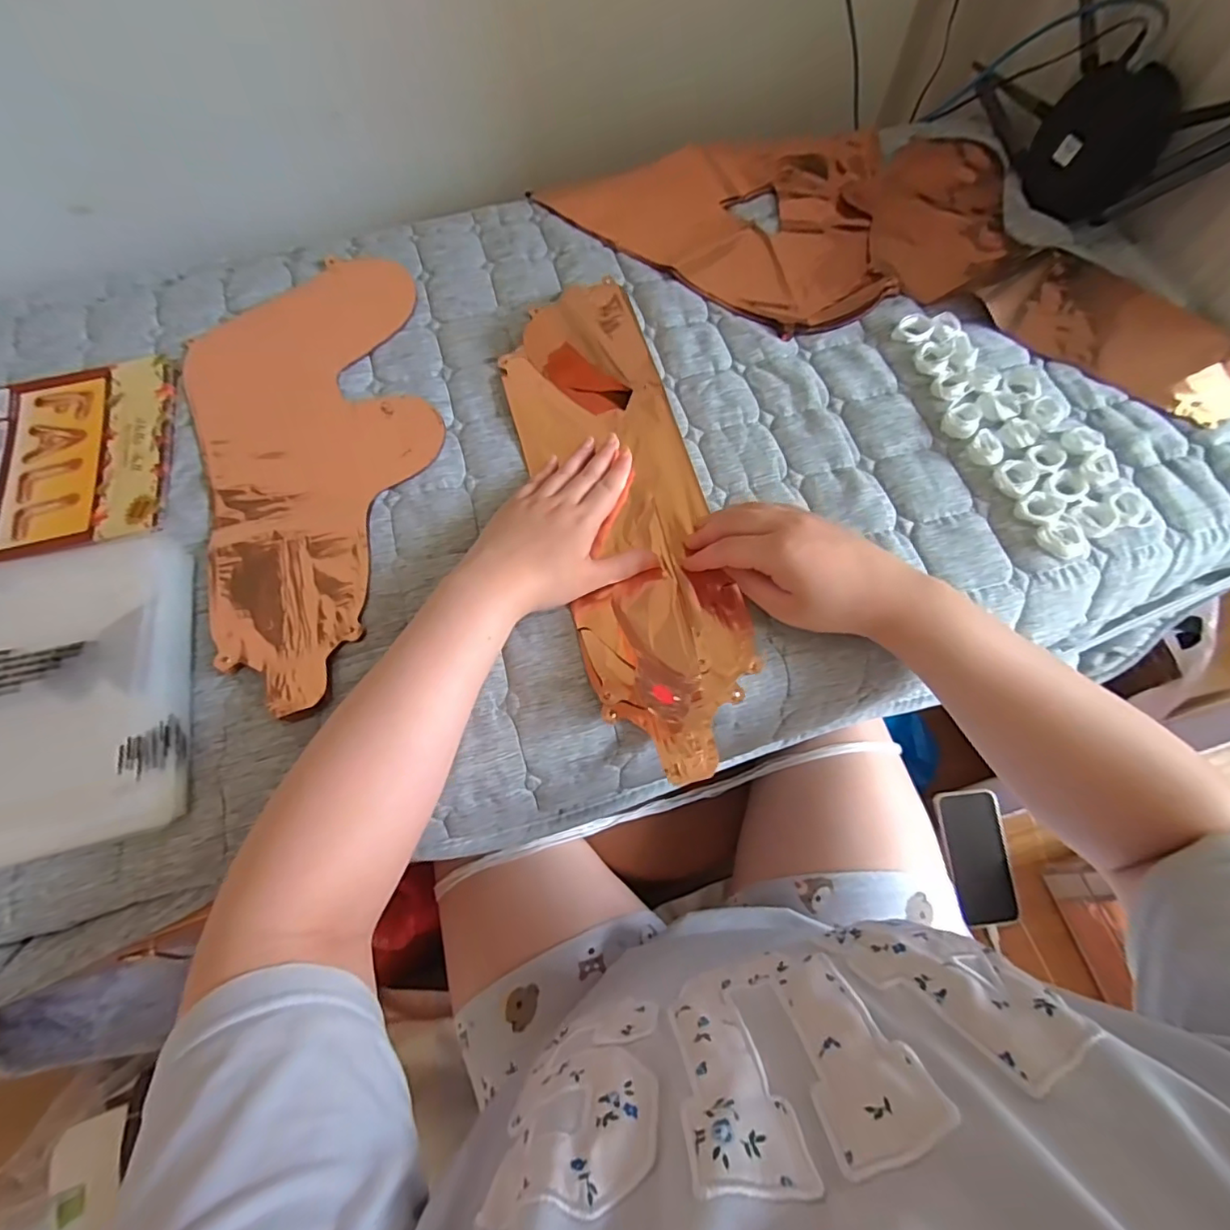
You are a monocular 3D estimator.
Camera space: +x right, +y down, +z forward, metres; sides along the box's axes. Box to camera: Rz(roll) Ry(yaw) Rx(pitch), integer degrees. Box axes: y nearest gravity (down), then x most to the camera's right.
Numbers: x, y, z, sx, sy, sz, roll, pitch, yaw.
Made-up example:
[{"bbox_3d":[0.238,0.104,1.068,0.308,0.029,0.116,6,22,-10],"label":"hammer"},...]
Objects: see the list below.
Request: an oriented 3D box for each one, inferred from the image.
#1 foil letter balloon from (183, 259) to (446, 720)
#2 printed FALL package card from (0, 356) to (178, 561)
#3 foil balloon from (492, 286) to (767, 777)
[{"bbox_3d":[-0.256,-0.138,0.474,0.202,0.014,0.435,-15,69,-4],"label":"foil letter balloon"},{"bbox_3d":[-0.477,-0.139,0.485,0.169,0.004,0.193,-13,68,-4],"label":"printed FALL package card"},{"bbox_3d":[0.001,-0.096,0.439,0.135,0.035,0.434,-13,70,-3],"label":"foil balloon"}]

